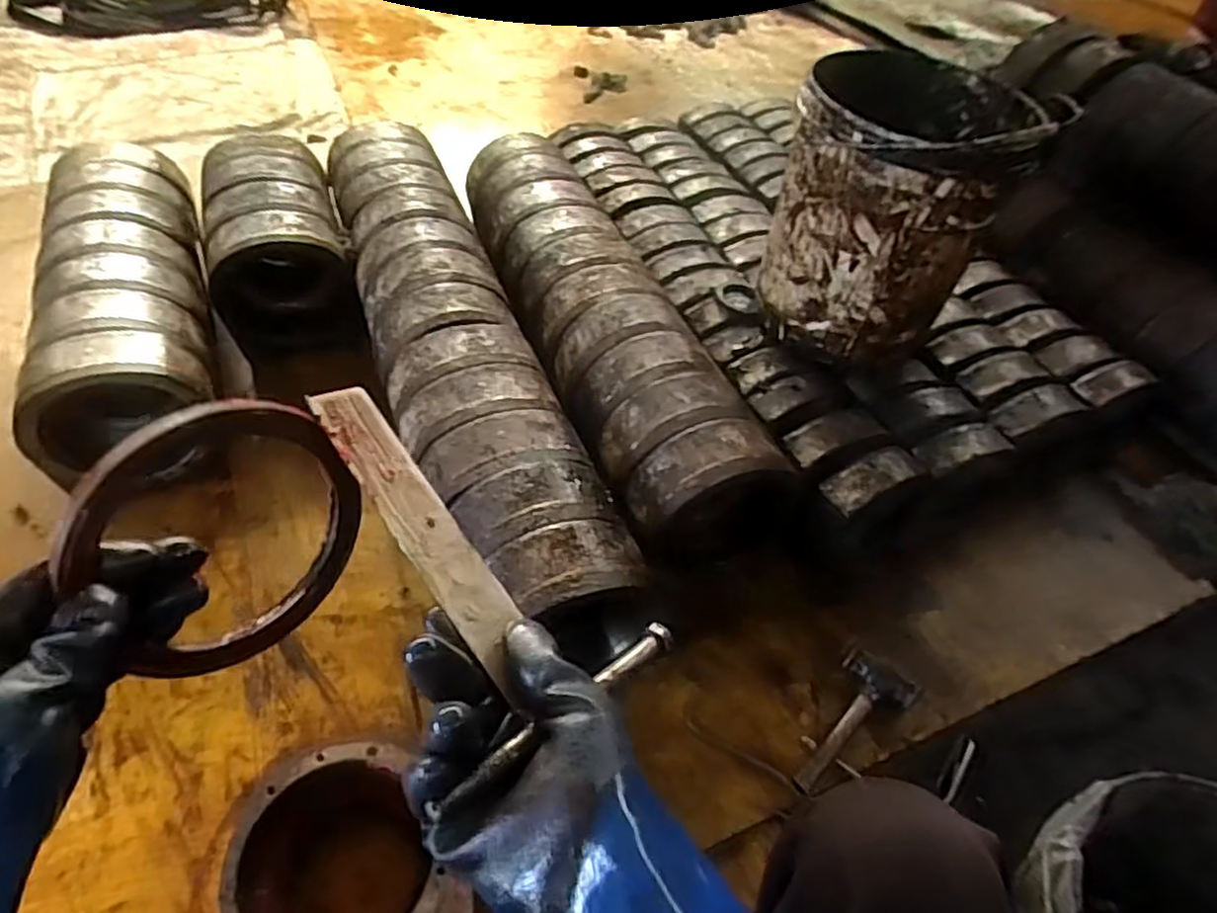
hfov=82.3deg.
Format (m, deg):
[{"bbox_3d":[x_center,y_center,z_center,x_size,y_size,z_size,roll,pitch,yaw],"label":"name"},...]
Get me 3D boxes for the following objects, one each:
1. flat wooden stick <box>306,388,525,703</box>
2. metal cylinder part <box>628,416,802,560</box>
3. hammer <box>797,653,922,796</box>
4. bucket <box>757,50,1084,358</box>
[{"bbox_3d":[-0.104,0.032,0.384,0.034,0.009,0.193,-23,66,-40],"label":"flat wooden stick"},{"bbox_3d":[0.146,0.045,0.939,0.218,0.184,0.100,-17,52,-20],"label":"metal cylinder part"},{"bbox_3d":[0.297,0.333,0.867,0.088,0.034,0.197,38,55,25],"label":"hammer"},{"bbox_3d":[0.380,-0.343,0.976,0.265,0.341,0.288,3,48,-3],"label":"bucket"}]

